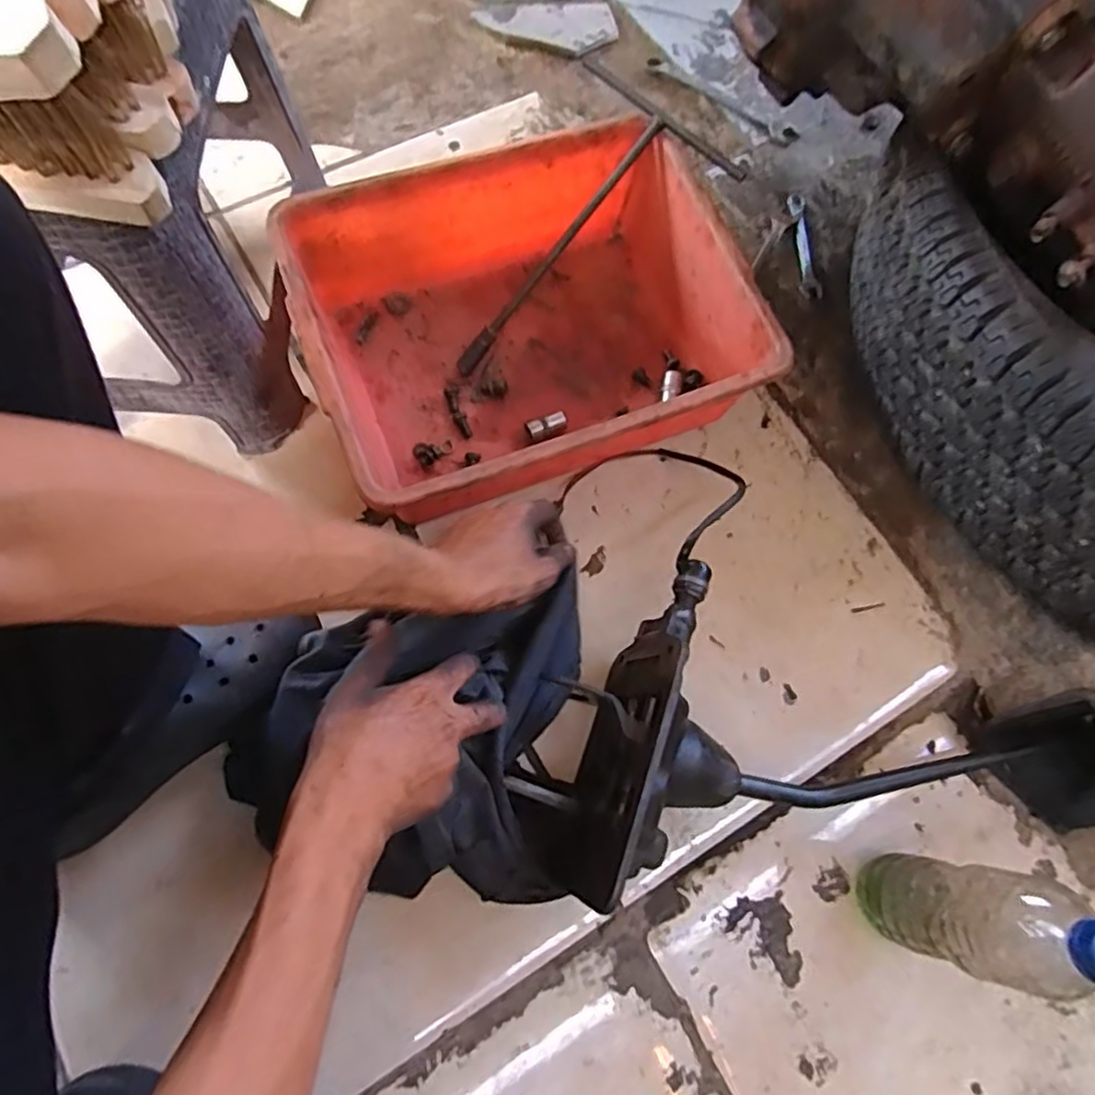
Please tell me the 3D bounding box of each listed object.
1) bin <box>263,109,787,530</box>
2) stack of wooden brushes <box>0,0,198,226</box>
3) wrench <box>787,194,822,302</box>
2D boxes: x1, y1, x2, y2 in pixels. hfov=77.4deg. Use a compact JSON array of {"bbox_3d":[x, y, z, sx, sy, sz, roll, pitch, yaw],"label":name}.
[{"bbox_3d":[-0.017,-0.205,0.642,0.384,0.130,0.303,-21,74,-10],"label":"bin"},{"bbox_3d":[-0.263,-0.274,0.358,0.117,0.093,0.179,-12,73,-8],"label":"stack of wooden brushes"},{"bbox_3d":[0.285,-0.334,0.754,0.026,0.008,0.136,3,73,-9],"label":"wrench"}]

